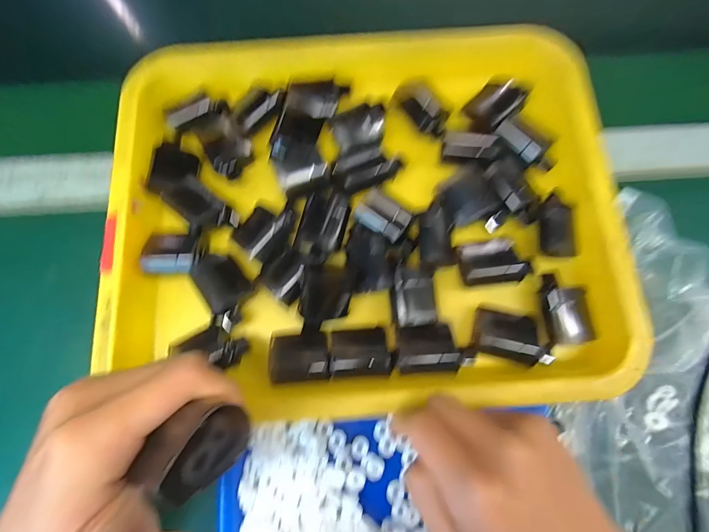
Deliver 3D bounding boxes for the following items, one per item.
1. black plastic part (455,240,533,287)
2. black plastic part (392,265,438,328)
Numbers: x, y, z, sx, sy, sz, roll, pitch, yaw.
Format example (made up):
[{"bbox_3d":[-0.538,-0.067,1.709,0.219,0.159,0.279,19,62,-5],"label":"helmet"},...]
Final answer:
[{"bbox_3d":[0.108,-0.004,0.251,0.052,0.013,0.033,-3,79,0],"label":"black plastic part"},{"bbox_3d":[0.046,0.023,0.246,0.032,0.013,0.043,-4,79,0],"label":"black plastic part"}]

